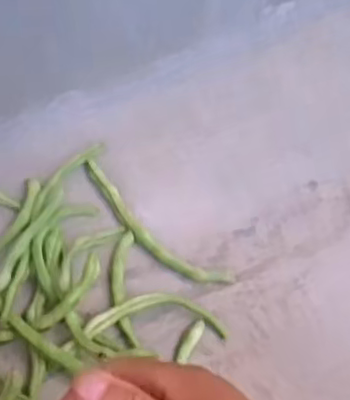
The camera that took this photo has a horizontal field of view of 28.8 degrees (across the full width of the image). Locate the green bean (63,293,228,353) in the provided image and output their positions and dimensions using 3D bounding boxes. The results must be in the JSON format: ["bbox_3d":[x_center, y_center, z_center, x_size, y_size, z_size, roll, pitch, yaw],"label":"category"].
[{"bbox_3d":[-0.025,0.098,0.552,0.130,0.021,0.039,-7,56,-10],"label":"green bean"}]

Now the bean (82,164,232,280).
[{"bbox_3d":[-0.025,0.024,0.613,0.175,0.010,0.033,38,60,20],"label":"bean"}]

